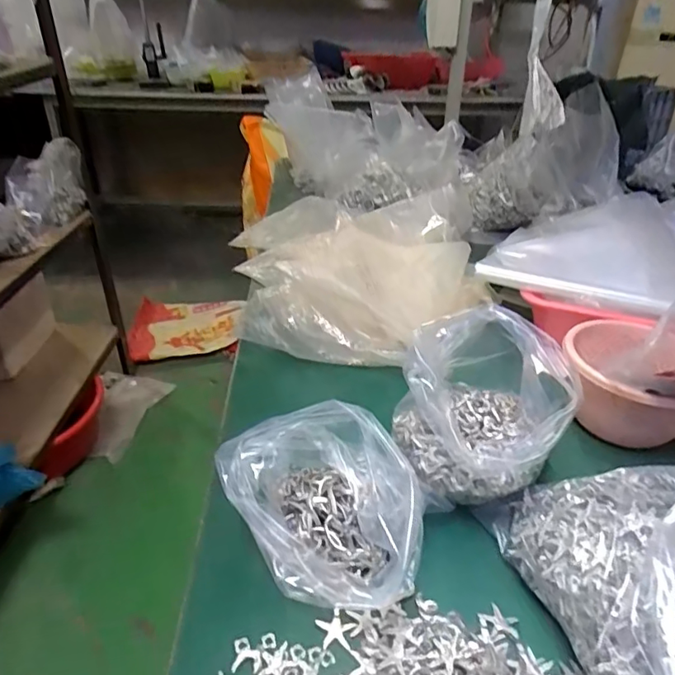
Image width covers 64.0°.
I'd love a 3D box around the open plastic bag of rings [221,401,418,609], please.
[{"bbox_3d":[-0.014,0.128,0.403,0.147,0.107,0.125,0,31,-3],"label":"open plastic bag of rings"}]

